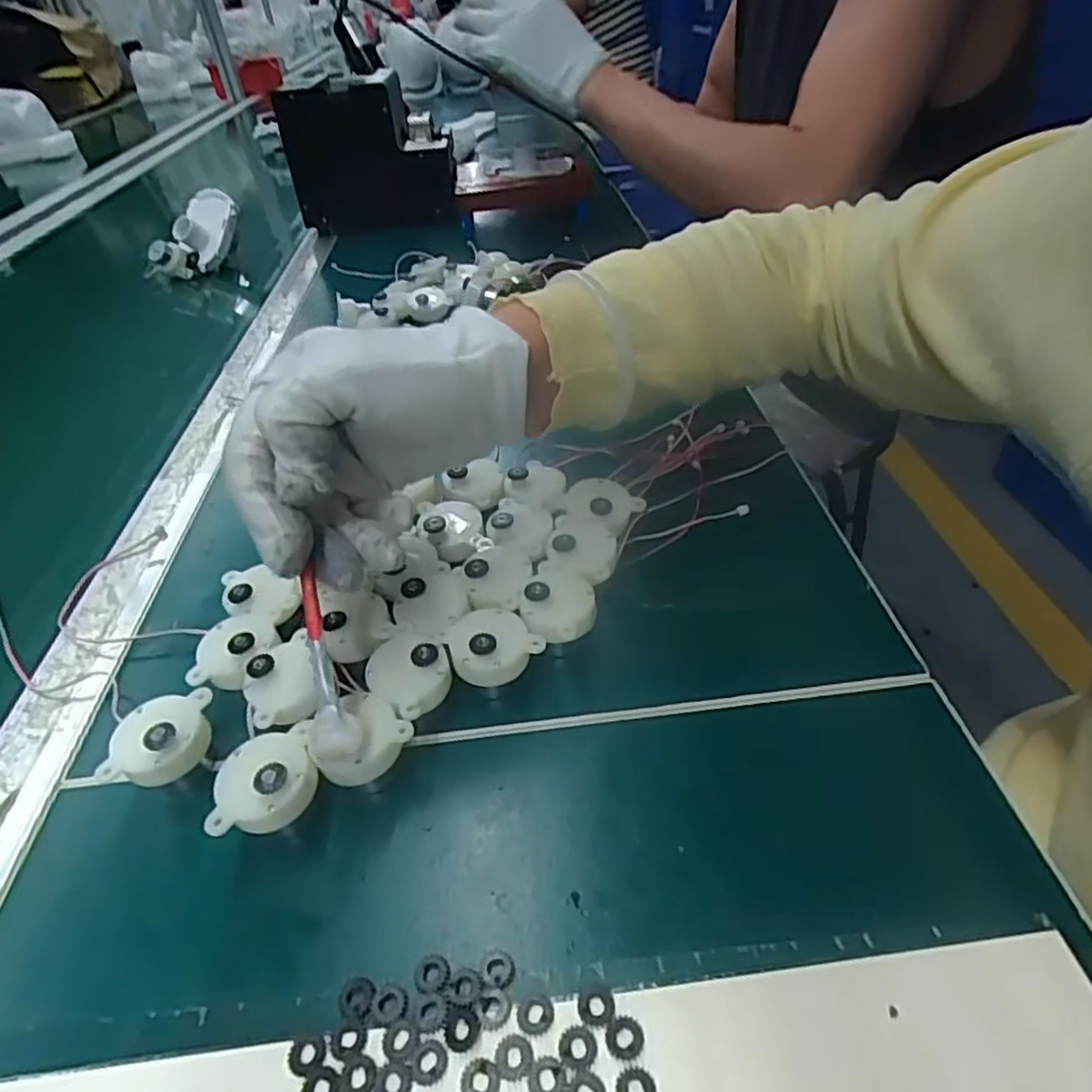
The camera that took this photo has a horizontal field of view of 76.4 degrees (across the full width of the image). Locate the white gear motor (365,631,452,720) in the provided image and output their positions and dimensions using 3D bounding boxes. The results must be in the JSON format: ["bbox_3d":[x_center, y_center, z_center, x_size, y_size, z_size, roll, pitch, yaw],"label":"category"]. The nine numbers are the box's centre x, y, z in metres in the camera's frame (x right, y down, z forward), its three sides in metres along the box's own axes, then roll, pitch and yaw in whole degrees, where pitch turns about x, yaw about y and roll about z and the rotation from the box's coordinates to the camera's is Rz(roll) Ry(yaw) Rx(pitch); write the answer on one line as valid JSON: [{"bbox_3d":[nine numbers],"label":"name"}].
[{"bbox_3d":[-0.055,0.048,0.275,0.031,0.014,0.032,-4,40,3],"label":"white gear motor"}]

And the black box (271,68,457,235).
[{"bbox_3d":[-0.200,-0.436,0.781,0.178,0.150,0.052,-7,44,-3],"label":"black box"}]

